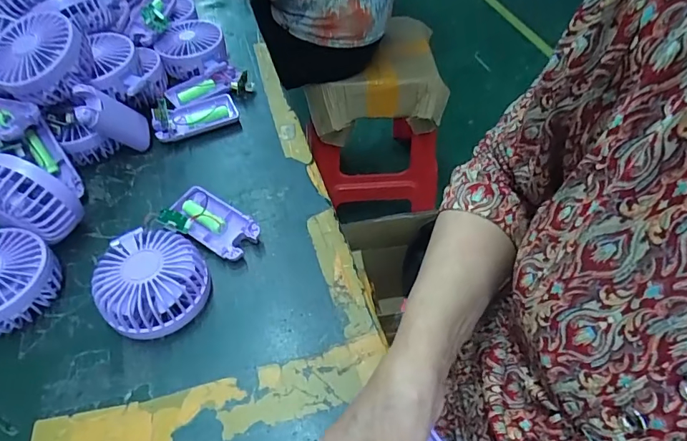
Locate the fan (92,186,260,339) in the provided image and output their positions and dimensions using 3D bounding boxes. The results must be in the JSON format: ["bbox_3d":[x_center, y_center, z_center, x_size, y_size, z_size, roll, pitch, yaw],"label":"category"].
[{"bbox_3d":[-0.146,0.030,0.387,0.092,0.045,0.142,23,55,18],"label":"fan"}]

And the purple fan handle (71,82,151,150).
[{"bbox_3d":[-0.234,-0.103,0.459,0.026,0.088,0.036,26,87,20],"label":"purple fan handle"}]

